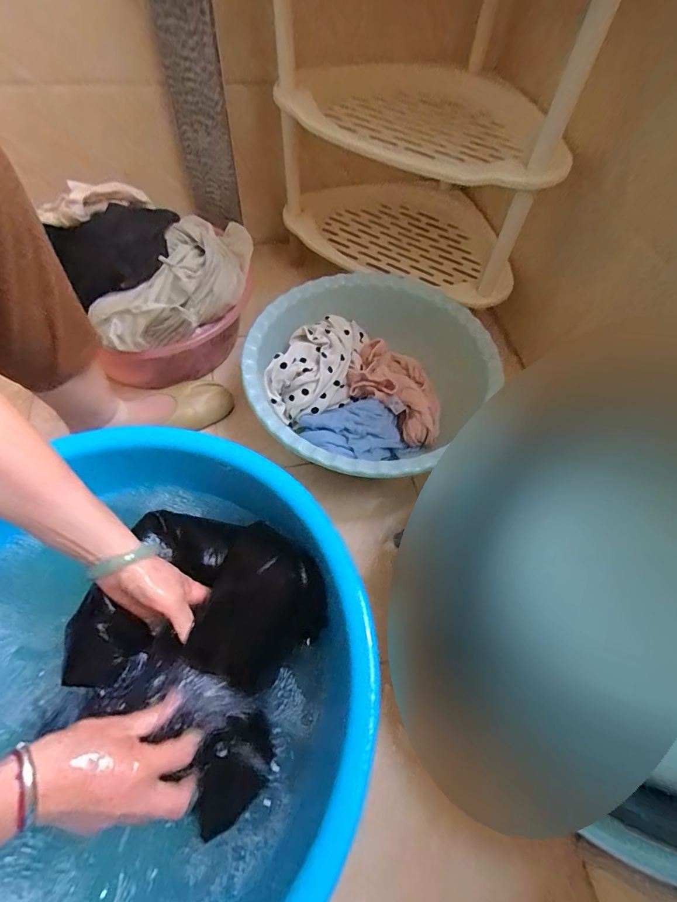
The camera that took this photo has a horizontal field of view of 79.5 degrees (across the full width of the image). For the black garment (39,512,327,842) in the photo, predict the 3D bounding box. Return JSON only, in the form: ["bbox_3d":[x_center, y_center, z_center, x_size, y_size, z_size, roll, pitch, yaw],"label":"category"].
[{"bbox_3d":[-0.143,0.190,0.424,0.234,0.063,0.246,25,60,13],"label":"black garment"}]

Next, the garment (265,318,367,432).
[{"bbox_3d":[-0.027,-0.147,0.666,0.120,0.074,0.219,28,62,14],"label":"garment"}]

